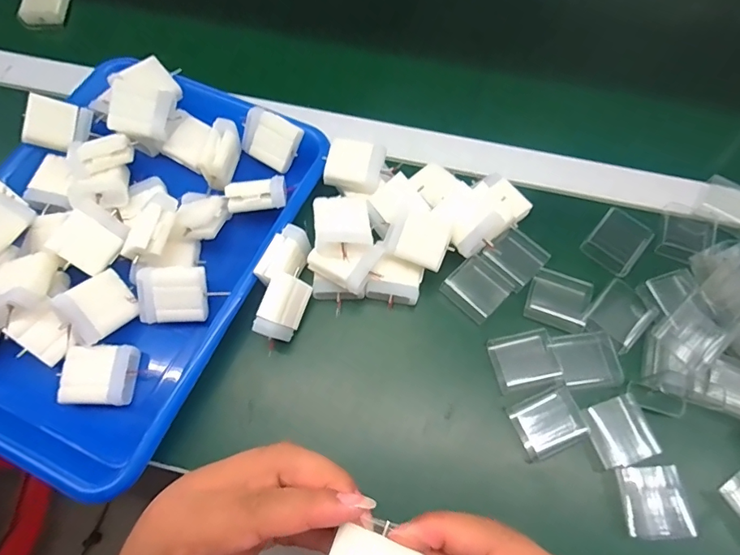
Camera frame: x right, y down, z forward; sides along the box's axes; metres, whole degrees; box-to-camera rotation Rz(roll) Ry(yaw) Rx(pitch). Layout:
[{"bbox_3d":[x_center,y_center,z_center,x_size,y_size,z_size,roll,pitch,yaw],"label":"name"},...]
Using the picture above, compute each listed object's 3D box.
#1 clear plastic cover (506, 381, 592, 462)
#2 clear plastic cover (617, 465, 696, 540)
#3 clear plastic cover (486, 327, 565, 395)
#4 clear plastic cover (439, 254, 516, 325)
[{"bbox_3d":[0.130,0.105,0.336,0.047,0.015,0.039,-24,70,-10],"label":"clear plastic cover"},{"bbox_3d":[0.195,0.153,0.314,0.037,0.020,0.044,0,68,-1],"label":"clear plastic cover"},{"bbox_3d":[0.118,0.063,0.353,0.046,0.009,0.042,-12,69,-5],"label":"clear plastic cover"},{"bbox_3d":[0.088,0.007,0.375,0.043,0.016,0.044,-43,74,-16],"label":"clear plastic cover"}]

